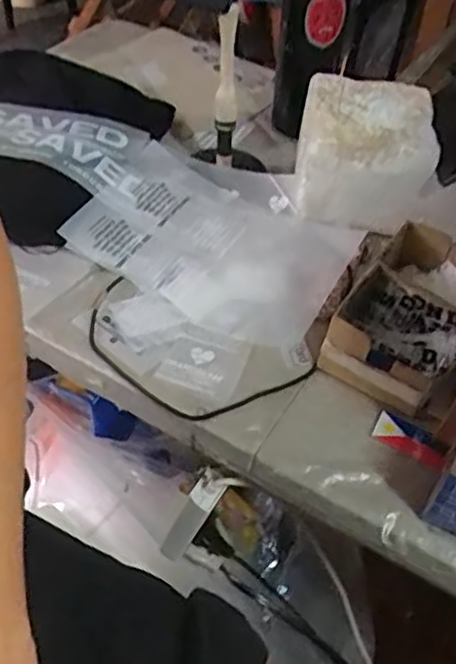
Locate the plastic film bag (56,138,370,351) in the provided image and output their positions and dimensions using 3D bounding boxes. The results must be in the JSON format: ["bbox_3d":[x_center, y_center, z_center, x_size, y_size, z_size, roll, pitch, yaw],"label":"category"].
[{"bbox_3d":[-0.015,-0.096,0.717,0.265,0.032,0.182,27,51,18],"label":"plastic film bag"}]

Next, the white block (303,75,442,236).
[{"bbox_3d":[0.146,-0.201,0.764,0.143,0.109,0.148,9,47,3],"label":"white block"}]

